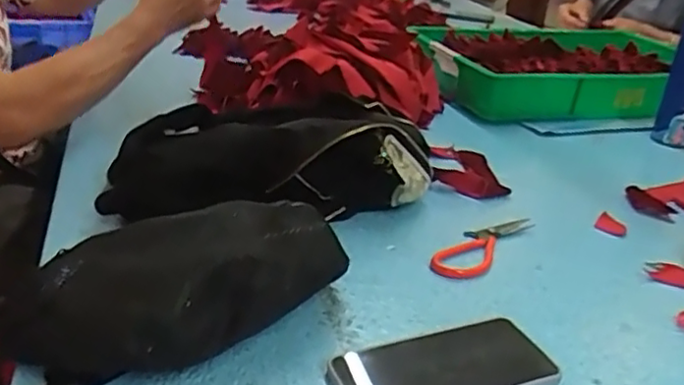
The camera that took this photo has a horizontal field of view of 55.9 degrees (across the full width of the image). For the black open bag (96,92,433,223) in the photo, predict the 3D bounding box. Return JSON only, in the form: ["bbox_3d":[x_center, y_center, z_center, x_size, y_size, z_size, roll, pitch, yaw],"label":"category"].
[{"bbox_3d":[-0.077,-0.036,0.720,0.351,0.107,0.171,-1,26,-10],"label":"black open bag"}]

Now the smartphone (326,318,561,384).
[{"bbox_3d":[0.074,0.134,0.488,0.165,0.012,0.088,-8,28,-24],"label":"smartphone"}]

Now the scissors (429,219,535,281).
[{"bbox_3d":[0.147,0.053,0.676,0.049,0.013,0.148,21,30,32],"label":"scissors"}]

